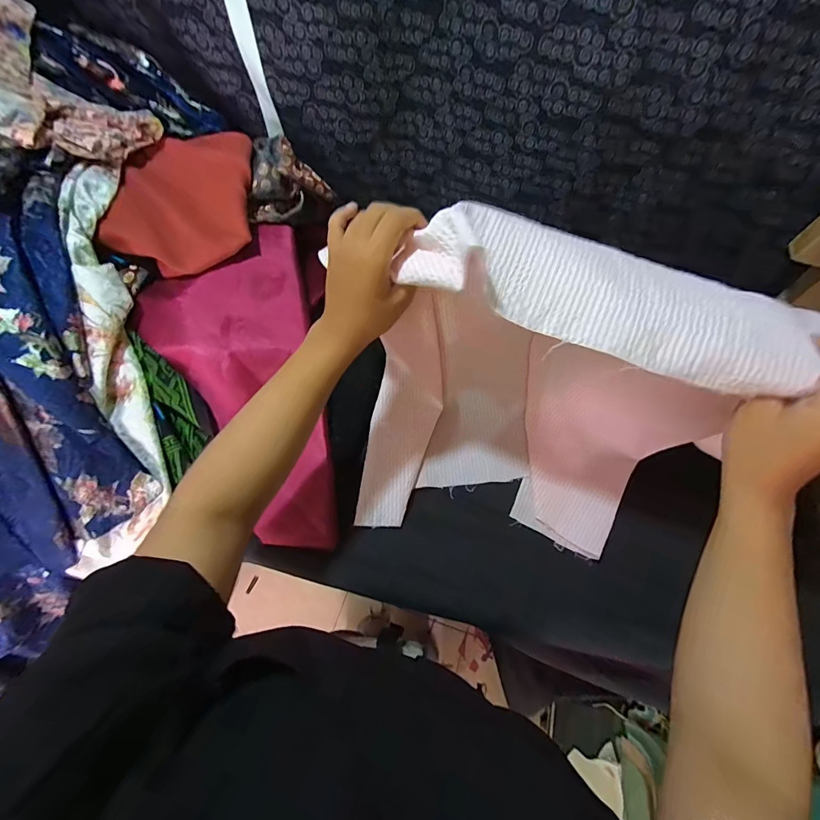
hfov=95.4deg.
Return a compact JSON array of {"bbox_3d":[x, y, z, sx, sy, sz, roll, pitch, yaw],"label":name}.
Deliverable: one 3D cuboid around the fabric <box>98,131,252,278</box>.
[{"bbox_3d":[-0.306,-0.294,0.520,0.153,0.062,0.230,-6,60,0],"label":"fabric"}]

